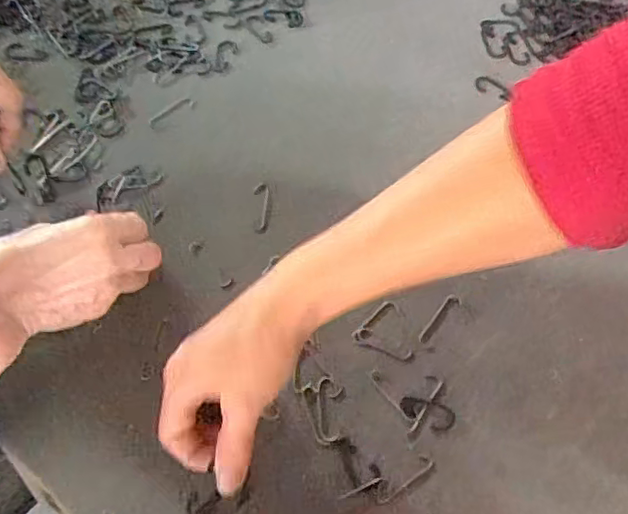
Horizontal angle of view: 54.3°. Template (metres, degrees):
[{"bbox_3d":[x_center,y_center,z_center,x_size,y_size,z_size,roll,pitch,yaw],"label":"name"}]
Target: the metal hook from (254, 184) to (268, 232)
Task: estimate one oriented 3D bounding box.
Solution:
[{"bbox_3d":[-0.040,-0.037,0.463,0.011,0.006,0.041,2,62,-3],"label":"metal hook"}]

